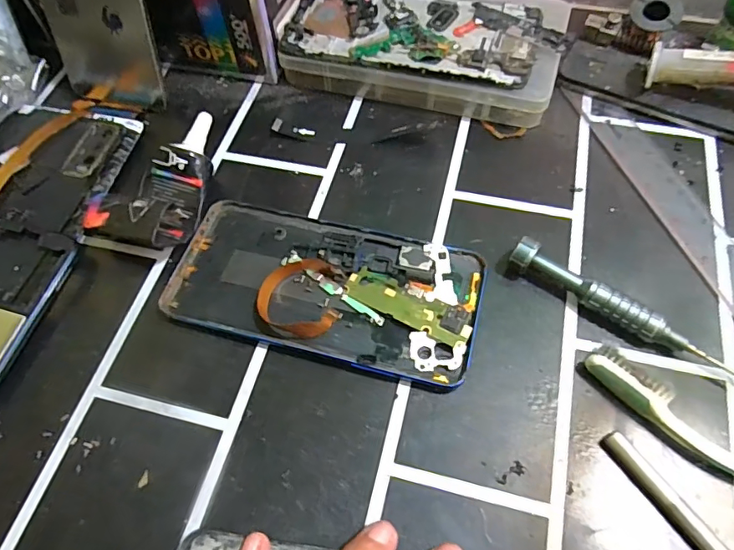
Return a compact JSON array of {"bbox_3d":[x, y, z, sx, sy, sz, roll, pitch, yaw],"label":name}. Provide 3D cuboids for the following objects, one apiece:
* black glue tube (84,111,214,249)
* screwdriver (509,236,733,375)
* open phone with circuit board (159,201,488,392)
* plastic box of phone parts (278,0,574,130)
[{"bbox_3d":[-0.107,-0.050,0.278,0.042,0.027,0.088,23,65,15],"label":"black glue tube"},{"bbox_3d":[0.117,0.016,0.237,0.106,0.017,0.014,30,67,18],"label":"screwdriver"},{"bbox_3d":[-0.021,0.005,0.255,0.153,0.009,0.074,13,63,10],"label":"open phone with circuit board"},{"bbox_3d":[0.037,-0.153,0.326,0.169,0.032,0.091,15,63,11],"label":"plastic box of phone parts"}]

